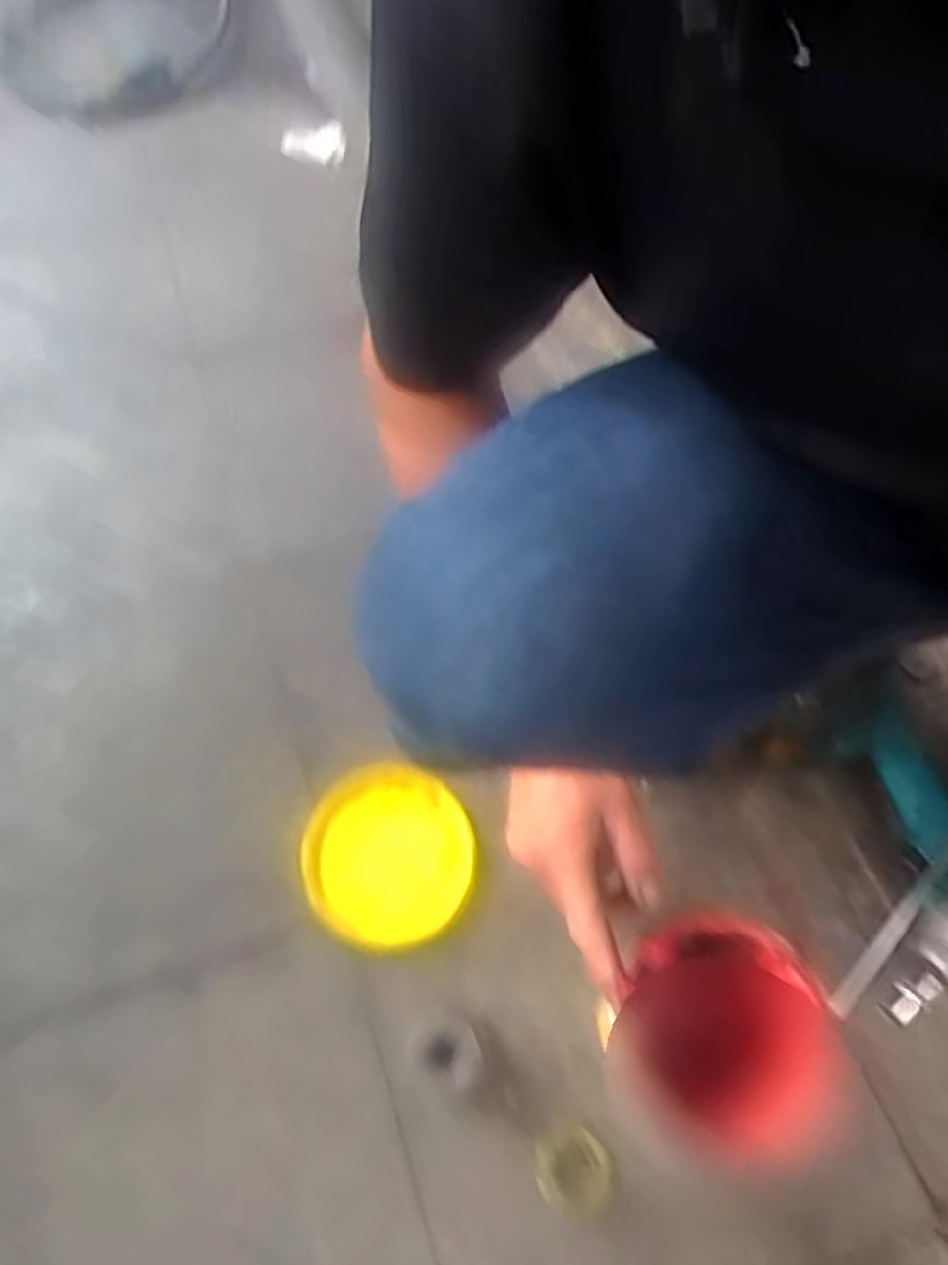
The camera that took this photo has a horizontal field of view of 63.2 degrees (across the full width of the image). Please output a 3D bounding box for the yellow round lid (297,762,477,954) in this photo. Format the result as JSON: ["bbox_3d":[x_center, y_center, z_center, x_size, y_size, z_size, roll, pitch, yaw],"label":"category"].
[{"bbox_3d":[-0.062,0.160,0.563,0.122,0.018,0.124,1,64,-1],"label":"yellow round lid"}]

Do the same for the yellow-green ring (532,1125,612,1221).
[{"bbox_3d":[0.062,0.338,0.483,0.046,0.005,0.048,1,64,-1],"label":"yellow-green ring"}]

